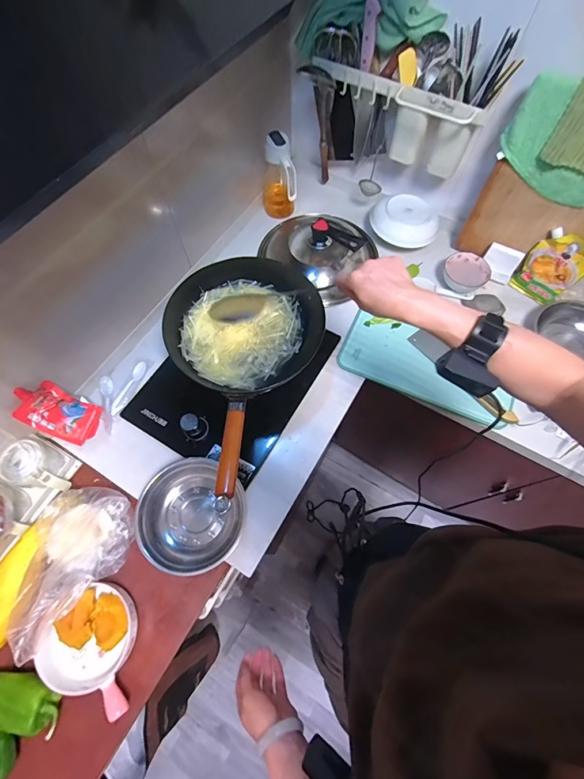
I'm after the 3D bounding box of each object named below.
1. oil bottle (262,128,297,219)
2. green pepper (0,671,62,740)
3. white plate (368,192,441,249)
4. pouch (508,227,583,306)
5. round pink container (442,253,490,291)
[{"bbox_3d":[-0.036,-0.543,0.933,0.085,0.202,0.105,-3,65,-2],"label":"oil bottle"},{"bbox_3d":[-0.429,0.471,0.548,0.154,0.040,0.061,11,65,5],"label":"green pepper"},{"bbox_3d":[0.296,-0.435,0.932,0.173,0.041,0.151,29,79,-5],"label":"white plate"},{"bbox_3d":[0.608,-0.279,0.837,0.123,0.157,0.040,36,70,15],"label":"pouch"},{"bbox_3d":[0.431,-0.289,0.894,0.104,0.043,0.099,0,65,0],"label":"round pink container"}]

